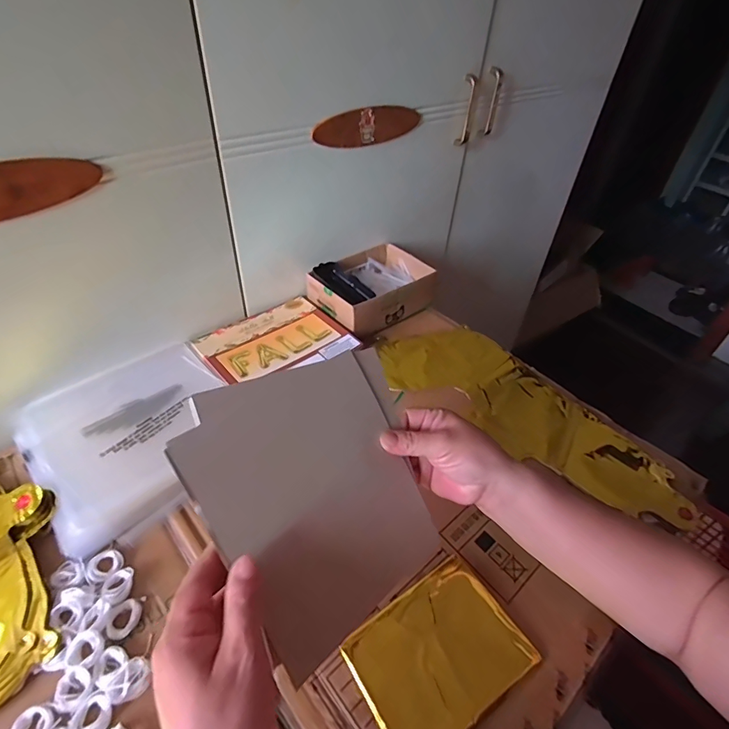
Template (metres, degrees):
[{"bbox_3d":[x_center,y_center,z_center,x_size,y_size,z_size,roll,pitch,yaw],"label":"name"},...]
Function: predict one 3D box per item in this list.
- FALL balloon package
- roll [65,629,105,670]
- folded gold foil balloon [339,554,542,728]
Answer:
[{"bbox_3d":[-0.132,-0.037,0.637,0.195,0.007,0.162,-29,54,-30],"label":"FALL balloon package"},{"bbox_3d":[-0.232,0.235,0.356,0.026,0.010,0.025,3,44,-2],"label":"roll"},{"bbox_3d":[0.066,0.250,0.377,0.144,0.020,0.105,-23,51,-26],"label":"folded gold foil balloon"}]

